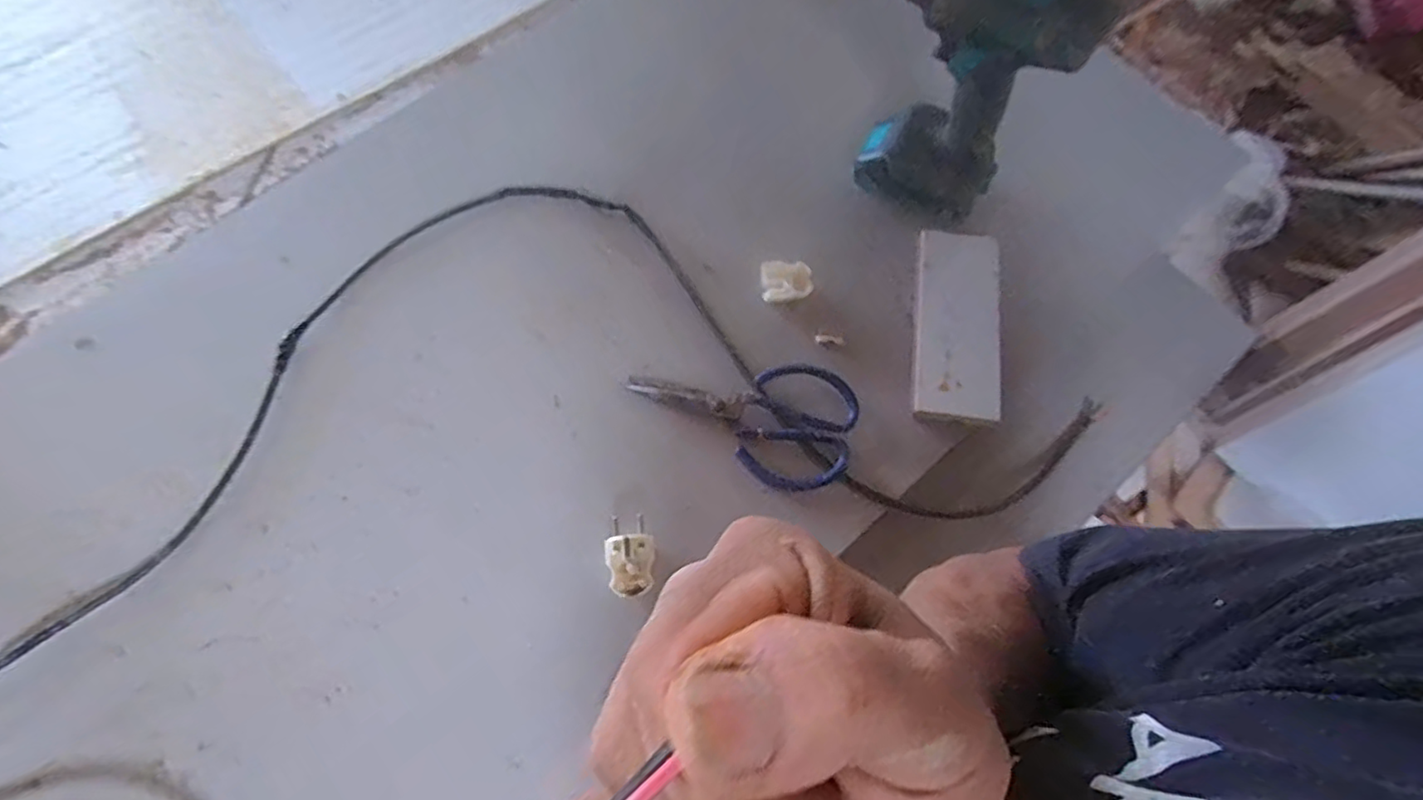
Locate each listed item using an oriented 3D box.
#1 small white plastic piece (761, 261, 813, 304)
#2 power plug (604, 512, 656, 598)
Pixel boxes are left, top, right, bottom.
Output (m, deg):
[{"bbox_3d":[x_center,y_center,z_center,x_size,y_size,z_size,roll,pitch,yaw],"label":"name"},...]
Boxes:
[{"bbox_3d":[0.067,-0.106,0.585,0.044,0.020,0.034,-3,70,-1],"label":"small white plastic piece"},{"bbox_3d":[-0.062,0.119,0.500,0.036,0.033,0.057,-5,70,-2],"label":"power plug"}]

